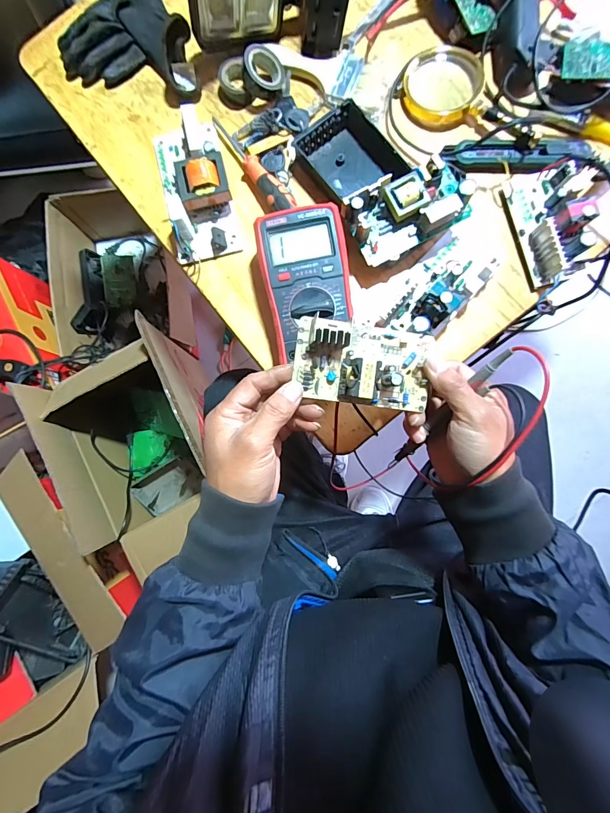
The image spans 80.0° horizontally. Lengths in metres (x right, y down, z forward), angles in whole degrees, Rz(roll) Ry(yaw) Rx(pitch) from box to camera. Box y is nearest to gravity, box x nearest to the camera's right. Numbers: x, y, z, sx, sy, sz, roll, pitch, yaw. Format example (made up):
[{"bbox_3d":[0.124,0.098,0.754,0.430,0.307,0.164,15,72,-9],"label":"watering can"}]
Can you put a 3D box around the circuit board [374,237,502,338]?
[{"bbox_3d":[0.141,-0.126,0.393,0.140,0.042,0.067,-44,85,-1],"label":"circuit board"}]

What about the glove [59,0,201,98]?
[{"bbox_3d":[-0.207,-0.468,0.435,0.176,0.054,0.147,11,86,3],"label":"glove"}]

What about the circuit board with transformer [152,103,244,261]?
[{"bbox_3d":[-0.126,-0.257,0.415,0.084,0.035,0.168,-12,85,2],"label":"circuit board with transformer"}]

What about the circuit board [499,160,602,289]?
[{"bbox_3d":[0.276,-0.201,0.396,0.080,0.038,0.124,-15,85,1],"label":"circuit board"}]

